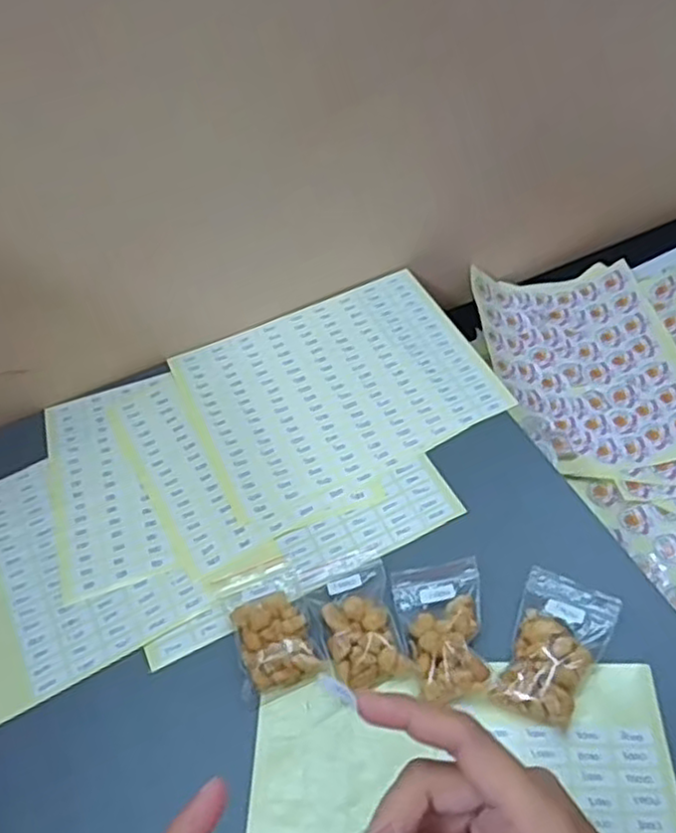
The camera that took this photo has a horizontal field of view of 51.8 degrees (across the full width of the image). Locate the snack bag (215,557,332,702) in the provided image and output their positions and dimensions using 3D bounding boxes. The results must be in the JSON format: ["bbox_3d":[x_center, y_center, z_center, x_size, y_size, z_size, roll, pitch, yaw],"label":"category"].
[{"bbox_3d":[-0.038,0.117,0.398,0.045,0.014,0.076,-20,53,-10],"label":"snack bag"}]

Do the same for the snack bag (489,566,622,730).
[{"bbox_3d":[0.117,0.125,0.375,0.046,0.018,0.079,19,57,19],"label":"snack bag"}]

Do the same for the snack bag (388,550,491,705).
[{"bbox_3d":[0.060,0.115,0.384,0.048,0.023,0.076,-10,52,-2],"label":"snack bag"}]

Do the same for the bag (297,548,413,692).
[{"bbox_3d":[0.011,0.113,0.395,0.047,0.016,0.077,-16,53,-7],"label":"bag"}]

